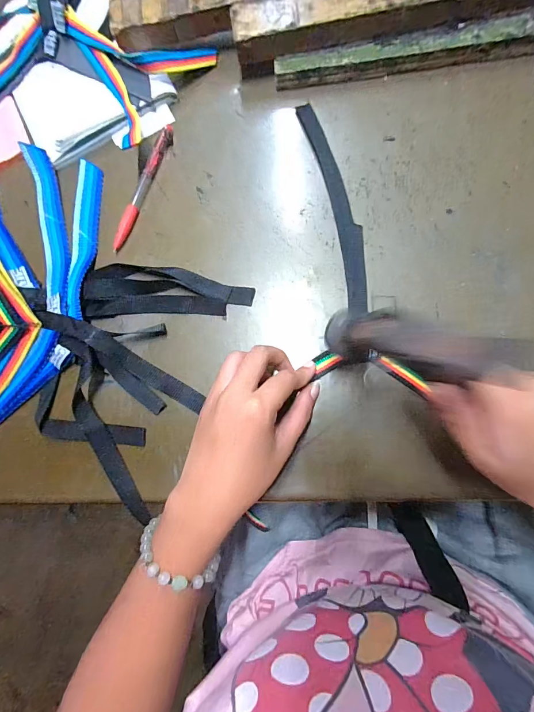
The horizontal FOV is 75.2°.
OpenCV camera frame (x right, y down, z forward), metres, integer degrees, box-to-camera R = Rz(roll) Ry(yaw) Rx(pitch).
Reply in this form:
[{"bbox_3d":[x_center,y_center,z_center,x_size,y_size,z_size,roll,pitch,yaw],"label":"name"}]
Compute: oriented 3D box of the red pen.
[{"bbox_3d":[-0.121,-0.164,0.337,0.014,0.007,0.132,21,86,9],"label":"red pen"}]

